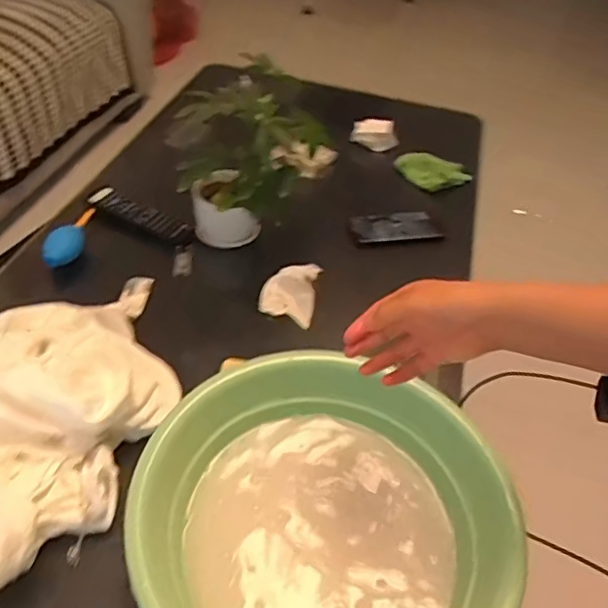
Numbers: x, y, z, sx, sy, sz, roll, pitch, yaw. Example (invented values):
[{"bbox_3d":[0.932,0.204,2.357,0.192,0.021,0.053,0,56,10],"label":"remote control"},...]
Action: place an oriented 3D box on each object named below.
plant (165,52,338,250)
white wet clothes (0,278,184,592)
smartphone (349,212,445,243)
[{"bbox_3d":[-0.081,-0.201,0.914,0.174,0.246,0.162,26,46,19],"label":"plant"},{"bbox_3d":[-0.292,0.122,0.665,0.239,0.133,0.479,20,45,13],"label":"white wet clothes"},{"bbox_3d":[0.163,-0.137,1.051,0.166,0.013,0.062,-4,58,-16],"label":"smartphone"}]

